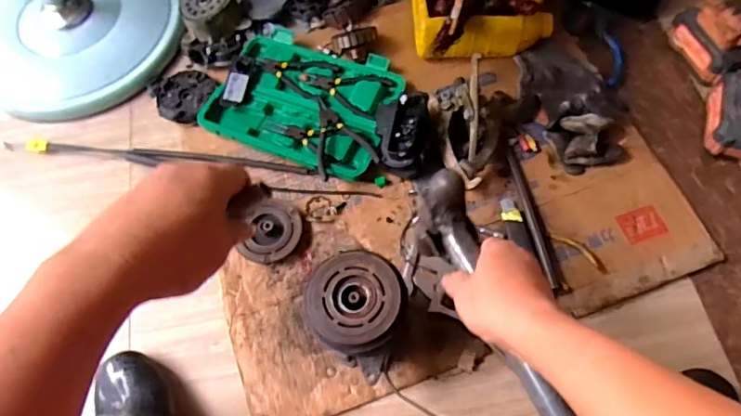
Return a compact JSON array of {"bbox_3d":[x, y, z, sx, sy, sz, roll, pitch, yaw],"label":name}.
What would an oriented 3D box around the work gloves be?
[{"bbox_3d":[0.321,-0.178,0.814,0.138,0.059,0.238,-15,68,-5],"label":"work gloves"}]

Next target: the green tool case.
[{"bbox_3d":[-0.106,-0.178,0.838,0.284,0.036,0.220,23,70,10],"label":"green tool case"}]

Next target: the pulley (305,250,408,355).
[{"bbox_3d":[-0.016,0.102,0.574,0.107,0.028,0.106,-1,66,3],"label":"pulley"}]

